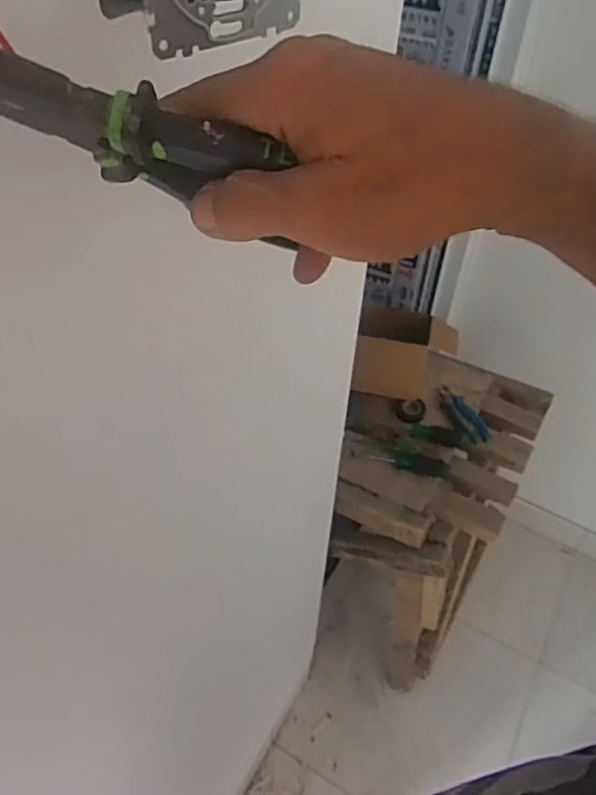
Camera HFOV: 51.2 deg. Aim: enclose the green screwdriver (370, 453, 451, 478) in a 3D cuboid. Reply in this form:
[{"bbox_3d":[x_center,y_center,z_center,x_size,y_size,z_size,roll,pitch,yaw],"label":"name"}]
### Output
[{"bbox_3d":[0.212,0.124,1.167,0.143,0.024,0.034,10,45,6],"label":"green screwdriver"}]

